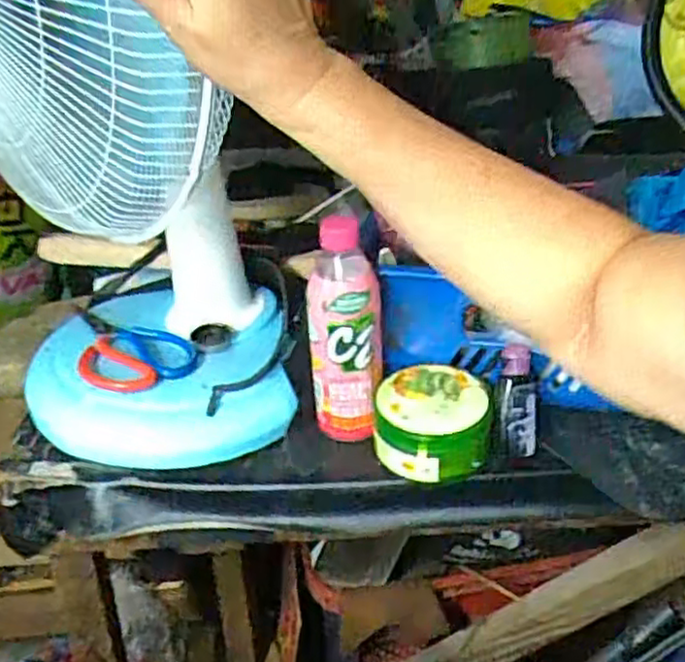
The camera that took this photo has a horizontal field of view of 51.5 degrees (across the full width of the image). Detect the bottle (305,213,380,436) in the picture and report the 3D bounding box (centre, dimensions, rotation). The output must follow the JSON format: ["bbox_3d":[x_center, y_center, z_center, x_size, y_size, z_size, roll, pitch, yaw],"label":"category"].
[{"bbox_3d":[0.003,0.002,0.610,0.063,0.196,0.051,0,30,1],"label":"bottle"}]

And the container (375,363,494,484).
[{"bbox_3d":[0.079,0.079,0.620,0.100,0.057,0.097,2,30,5],"label":"container"}]

